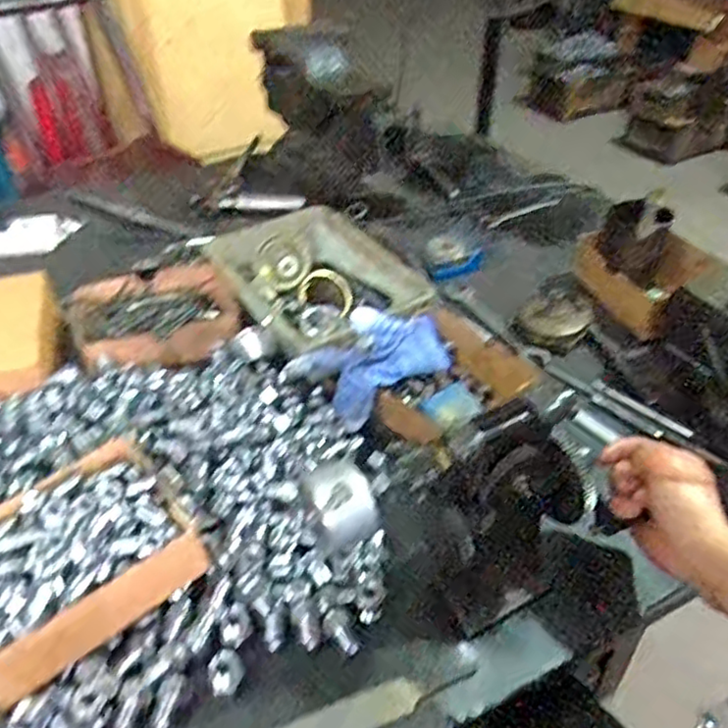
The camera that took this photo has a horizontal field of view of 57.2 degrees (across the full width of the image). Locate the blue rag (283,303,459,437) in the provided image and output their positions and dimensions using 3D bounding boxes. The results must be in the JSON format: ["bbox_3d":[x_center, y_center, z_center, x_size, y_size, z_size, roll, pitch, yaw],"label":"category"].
[{"bbox_3d":[0.015,-0.007,0.658,0.170,0.076,0.074,-21,44,-24],"label":"blue rag"}]

